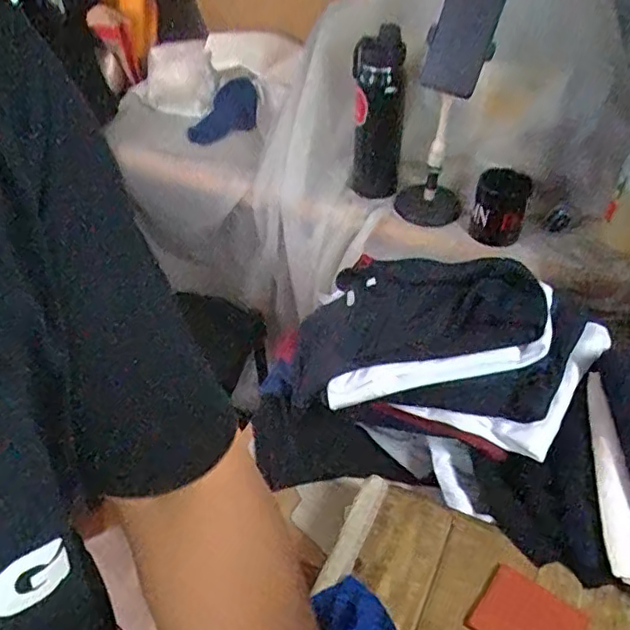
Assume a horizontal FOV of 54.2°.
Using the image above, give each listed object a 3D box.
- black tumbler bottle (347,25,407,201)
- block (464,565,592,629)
[{"bbox_3d":[0.099,-0.317,0.988,0.084,0.259,0.070,6,43,3],"label":"black tumbler bottle"},{"bbox_3d":[0.199,0.285,0.572,0.091,0.005,0.075,29,49,26],"label":"block"}]

